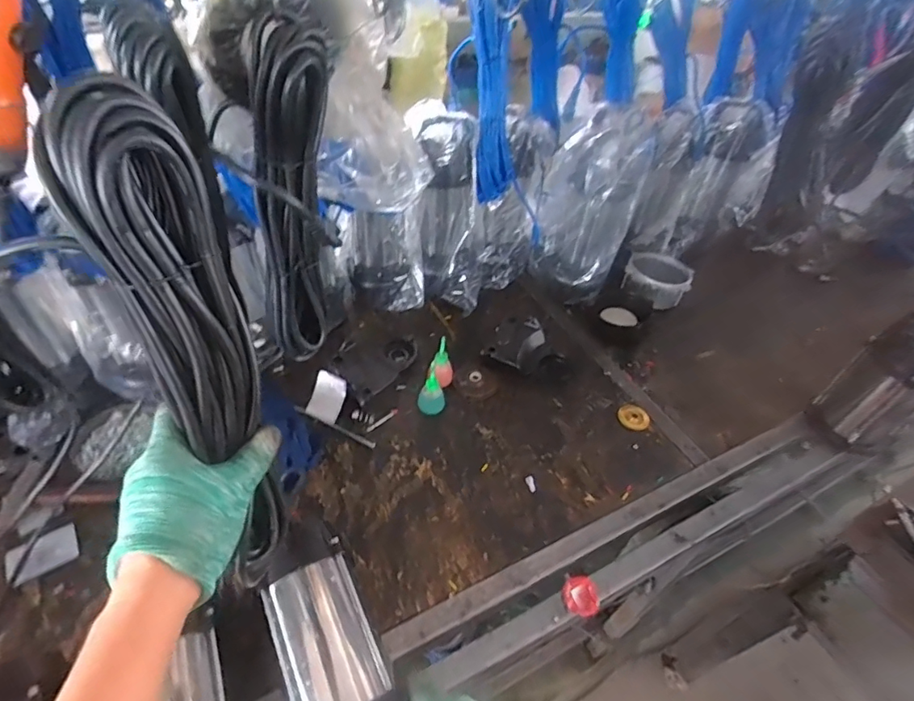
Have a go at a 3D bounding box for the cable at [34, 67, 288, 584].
[{"bbox_3d":[-0.171,0.013,0.340,0.069,0.344,0.039,-21,34,-26],"label":"cable"}]

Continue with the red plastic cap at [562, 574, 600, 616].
[{"bbox_3d":[0.181,0.358,0.719,0.049,0.019,0.055,-3,45,-9],"label":"red plastic cap"}]

